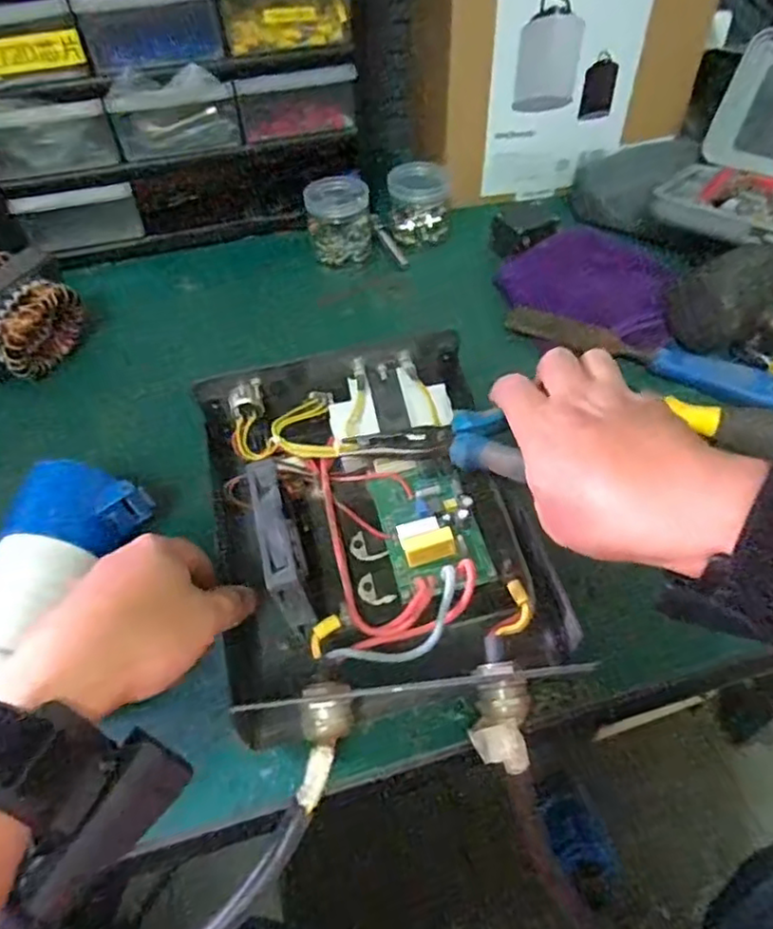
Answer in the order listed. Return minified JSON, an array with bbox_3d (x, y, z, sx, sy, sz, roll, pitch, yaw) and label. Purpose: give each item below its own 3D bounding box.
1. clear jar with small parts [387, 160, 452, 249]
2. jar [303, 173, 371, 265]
[{"bbox_3d":[0.035,-0.270,0.653,0.065,0.064,0.063,2,49,4],"label":"clear jar with small parts"},{"bbox_3d":[-0.047,-0.243,0.640,0.061,0.070,0.056,-1,49,1],"label":"jar"}]

